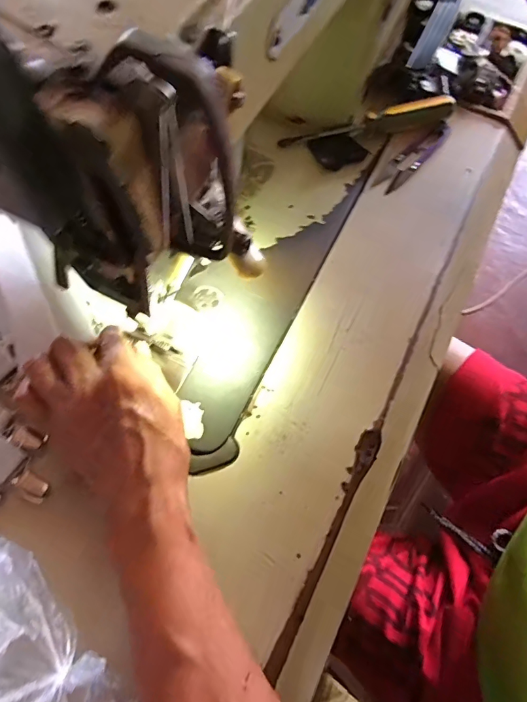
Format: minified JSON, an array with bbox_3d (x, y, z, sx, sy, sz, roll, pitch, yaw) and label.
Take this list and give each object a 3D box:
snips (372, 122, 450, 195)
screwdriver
[{"bbox_3d":[0.141,-0.185,0.409,0.024,0.005,0.097,38,73,11],"label":"snips"},{"bbox_3d":[0.099,-0.218,0.414,0.165,0.021,0.025,-11,71,-5],"label":"screwdriver"}]

